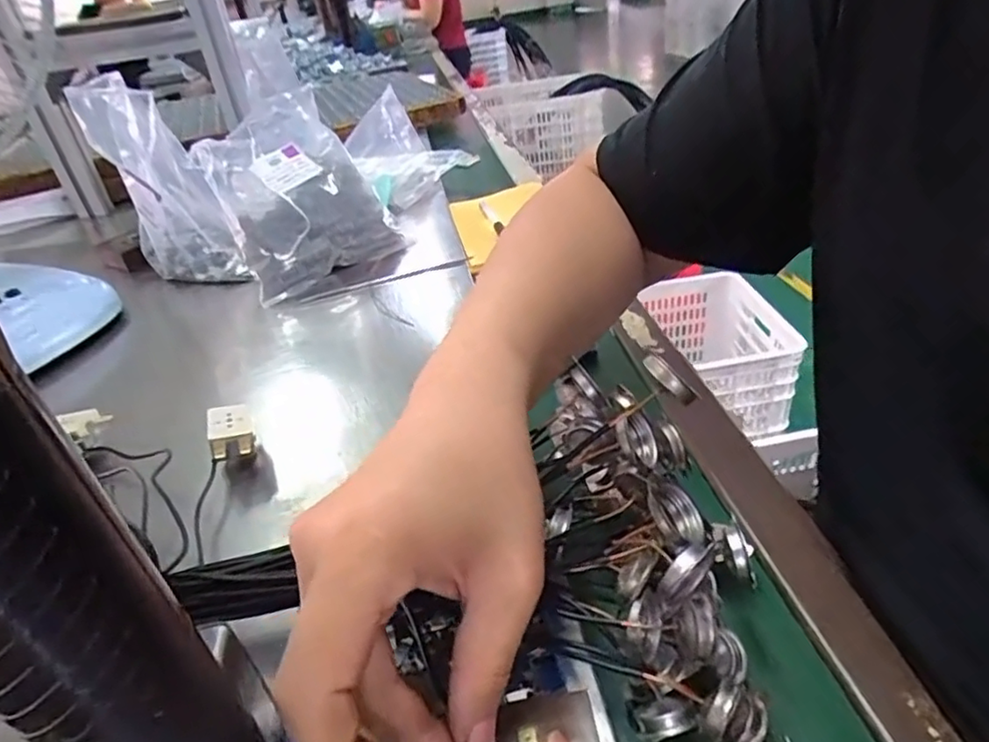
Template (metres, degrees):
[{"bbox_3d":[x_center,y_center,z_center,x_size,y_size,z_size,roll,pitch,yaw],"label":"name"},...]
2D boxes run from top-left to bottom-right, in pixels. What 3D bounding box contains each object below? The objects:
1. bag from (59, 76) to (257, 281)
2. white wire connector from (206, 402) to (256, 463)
[{"bbox_3d":[-0.340,-0.190,0.640,0.093,0.188,0.131,-21,36,-19],"label":"bag"},{"bbox_3d":[-0.169,0.038,0.401,0.026,0.016,0.040,-18,35,-14],"label":"white wire connector"}]

